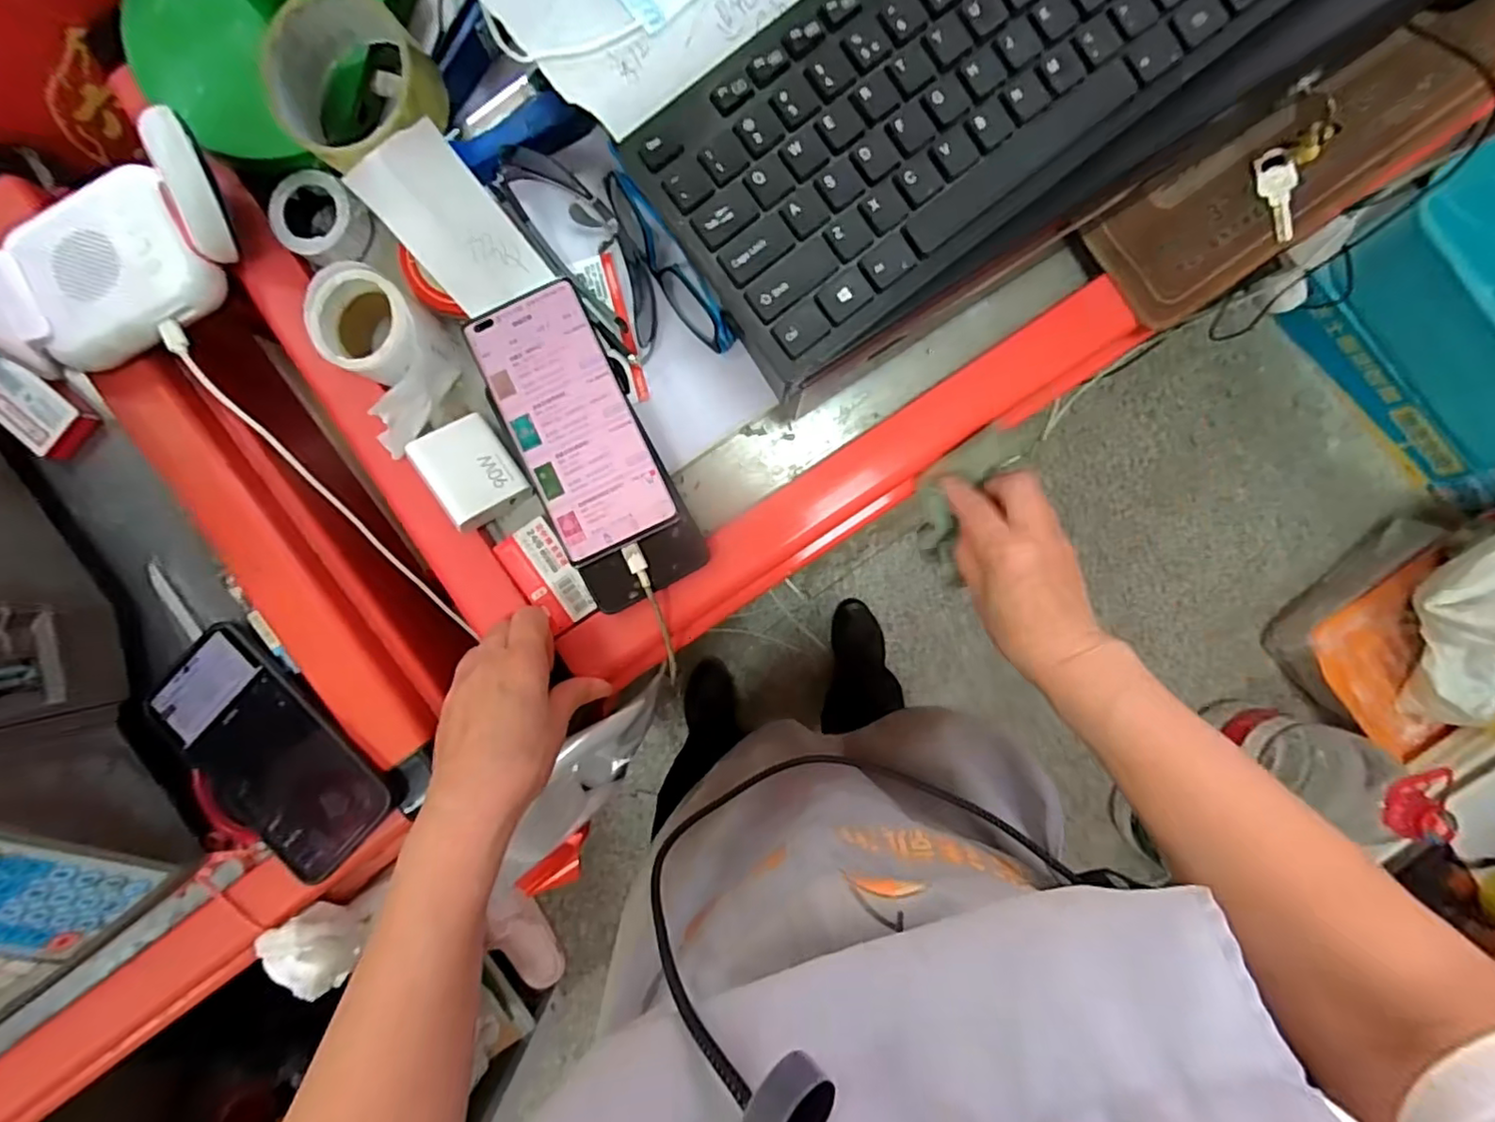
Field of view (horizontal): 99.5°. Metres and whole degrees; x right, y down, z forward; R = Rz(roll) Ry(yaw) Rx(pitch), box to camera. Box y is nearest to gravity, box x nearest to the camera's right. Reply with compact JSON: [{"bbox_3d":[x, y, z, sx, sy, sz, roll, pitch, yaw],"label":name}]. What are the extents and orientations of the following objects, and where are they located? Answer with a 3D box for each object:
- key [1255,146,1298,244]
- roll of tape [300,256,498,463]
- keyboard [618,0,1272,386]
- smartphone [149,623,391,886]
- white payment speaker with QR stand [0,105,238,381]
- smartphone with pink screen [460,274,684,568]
[{"bbox_3d":[0.322,-0.222,0.384,0.020,0.004,0.054,-7,97,21],"label":"key"},{"bbox_3d":[-0.208,-0.121,0.381,0.075,0.072,0.093,-38,90,1],"label":"roll of tape"},{"bbox_3d":[0.149,-0.254,0.265,0.422,0.018,0.117,-37,90,1],"label":"keyboard"},{"bbox_3d":[-0.291,0.115,0.387,0.153,0.017,0.076,44,91,0],"label":"smartphone"},{"bbox_3d":[-0.358,-0.179,0.337,0.152,0.093,0.096,-23,90,1],"label":"white payment speaker with QR stand"},{"bbox_3d":[-0.103,-0.081,0.371,0.069,0.008,0.155,-25,90,1],"label":"smartphone with pink screen"}]

